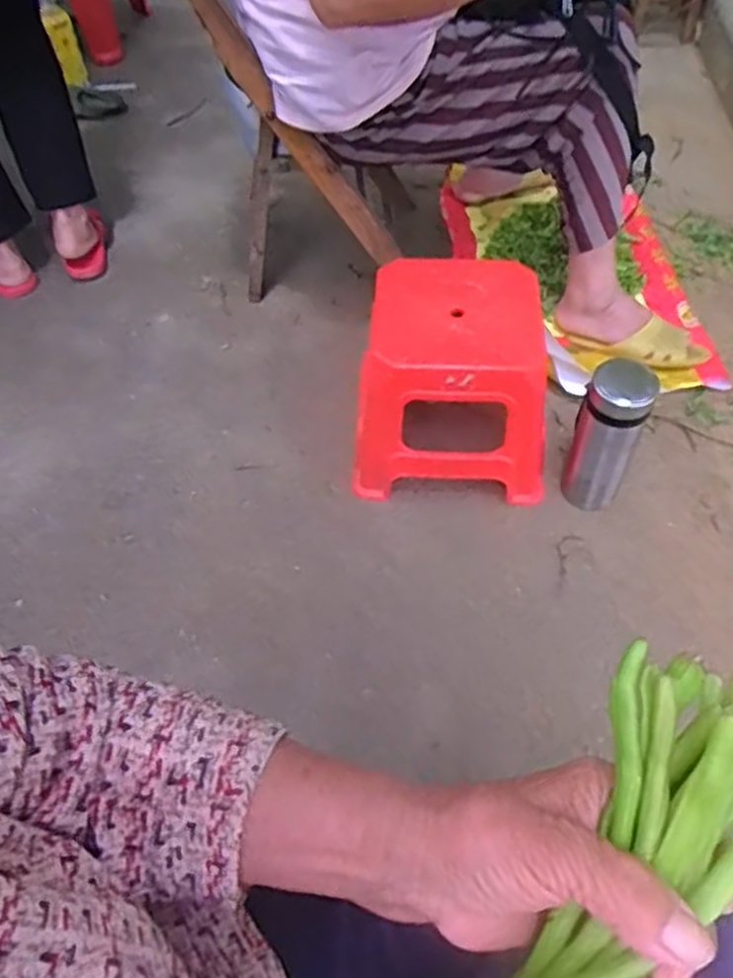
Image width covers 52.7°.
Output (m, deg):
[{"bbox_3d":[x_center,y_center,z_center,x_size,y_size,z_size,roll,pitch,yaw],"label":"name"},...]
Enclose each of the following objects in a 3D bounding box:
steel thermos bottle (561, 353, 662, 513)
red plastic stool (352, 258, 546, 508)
[{"bbox_3d":[0.326,-0.067,1.013,0.090,0.225,0.078,15,57,16],"label":"steel thermos bottle"},{"bbox_3d":[0.116,-0.154,1.058,0.266,0.238,0.255,0,54,6],"label":"red plastic stool"}]

